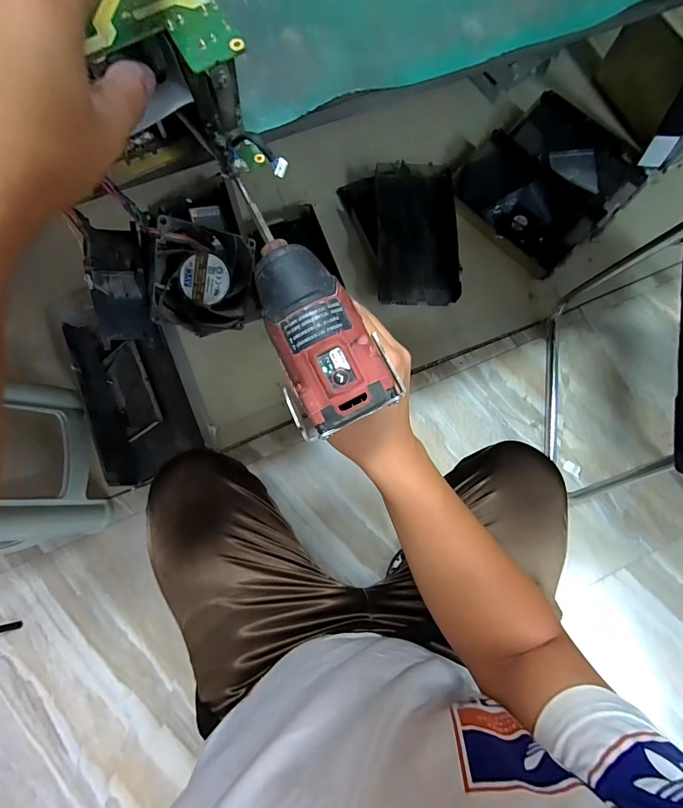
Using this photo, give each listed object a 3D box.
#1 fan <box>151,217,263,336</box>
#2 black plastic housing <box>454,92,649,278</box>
[{"bbox_3d":[-0.115,-0.105,0.316,0.088,0.025,0.084,-9,120,-38],"label":"fan"},{"bbox_3d":[0.584,-0.628,1.053,0.495,0.080,0.395,-44,83,-9],"label":"black plastic housing"}]

